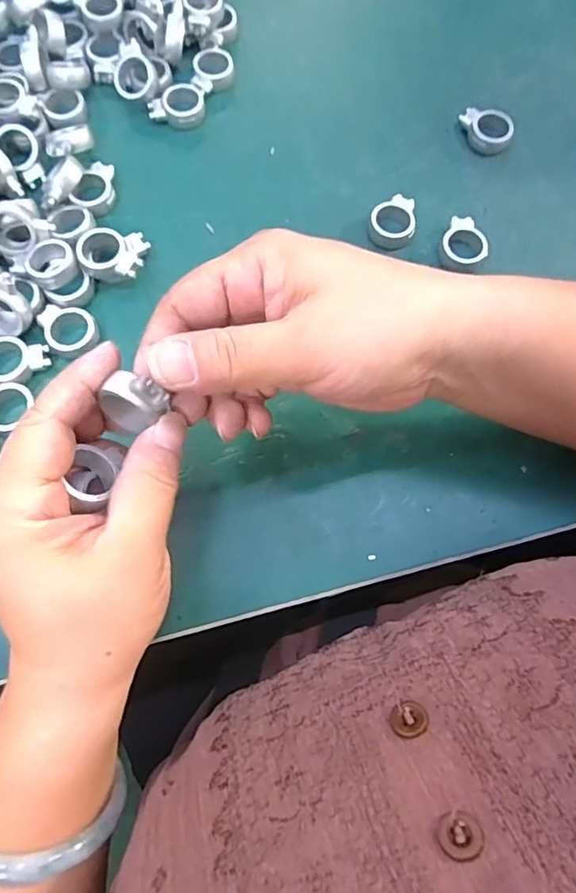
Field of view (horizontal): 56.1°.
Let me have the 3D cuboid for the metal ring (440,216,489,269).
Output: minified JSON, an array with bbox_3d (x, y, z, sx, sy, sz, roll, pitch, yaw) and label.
[{"bbox_3d":[0.100,-0.114,0.309,0.026,0.009,0.034,25,74,5],"label":"metal ring"}]

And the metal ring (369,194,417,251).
[{"bbox_3d":[0.061,-0.130,0.313,0.026,0.011,0.034,15,73,2],"label":"metal ring"}]

